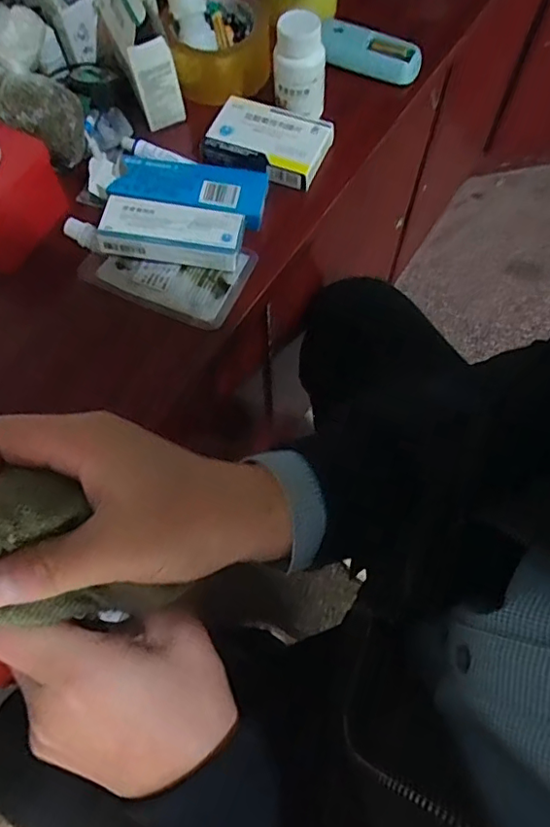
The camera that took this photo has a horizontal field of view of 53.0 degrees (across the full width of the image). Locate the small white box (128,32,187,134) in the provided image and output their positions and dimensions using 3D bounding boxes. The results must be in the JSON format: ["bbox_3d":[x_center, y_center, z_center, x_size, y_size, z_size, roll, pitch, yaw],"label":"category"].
[{"bbox_3d":[-0.099,-0.283,0.473,0.038,0.075,0.010,-25,70,-9],"label":"small white box"}]

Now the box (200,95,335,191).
[{"bbox_3d":[-0.006,-0.240,0.486,0.102,0.018,0.070,20,70,8],"label":"box"}]

